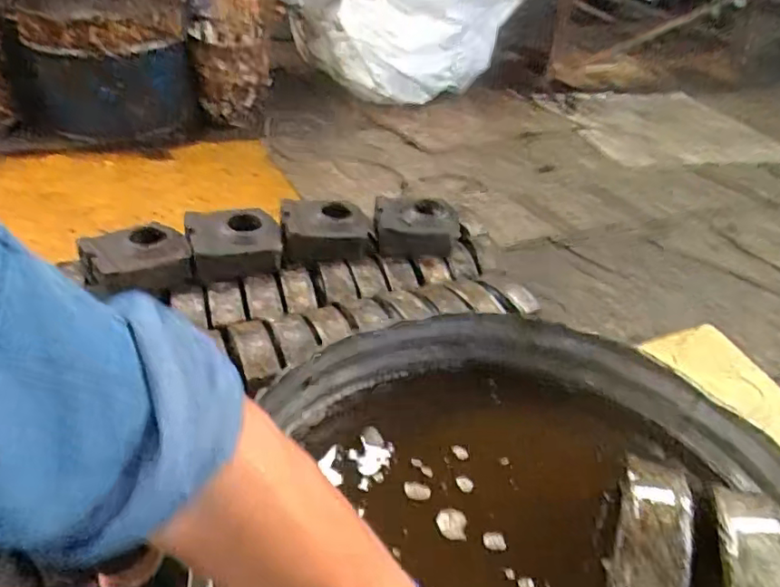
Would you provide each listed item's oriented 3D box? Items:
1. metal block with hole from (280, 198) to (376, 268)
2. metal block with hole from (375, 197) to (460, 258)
[{"bbox_3d":[-0.142,-0.139,1.314,0.198,0.112,0.109,-2,36,-9],"label":"metal block with hole"},{"bbox_3d":[0.063,-0.151,1.354,0.192,0.104,0.094,1,36,-6],"label":"metal block with hole"}]

